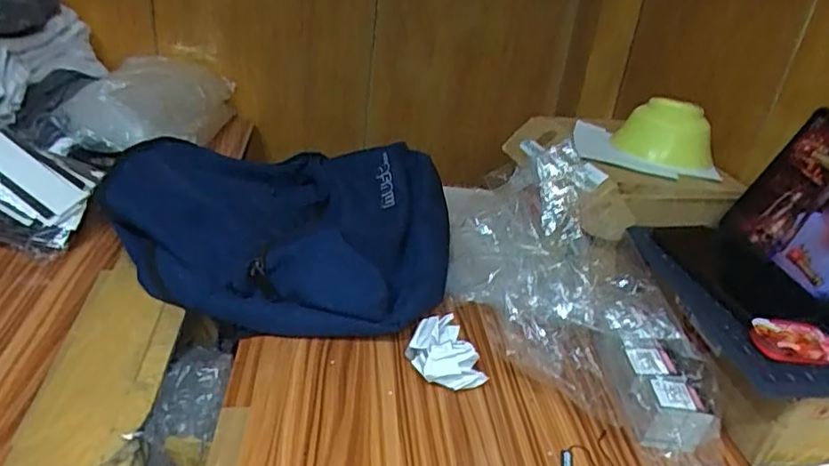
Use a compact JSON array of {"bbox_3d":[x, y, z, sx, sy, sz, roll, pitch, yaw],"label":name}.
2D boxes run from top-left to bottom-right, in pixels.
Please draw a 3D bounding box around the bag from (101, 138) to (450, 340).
[{"bbox_3d":[-0.185,-0.018,0.730,0.457,0.109,0.311,11,29,7],"label":"bag"}]

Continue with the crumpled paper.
[{"bbox_3d":[0.031,0.121,0.584,0.069,0.059,0.055,-3,30,-18],"label":"crumpled paper"}]

